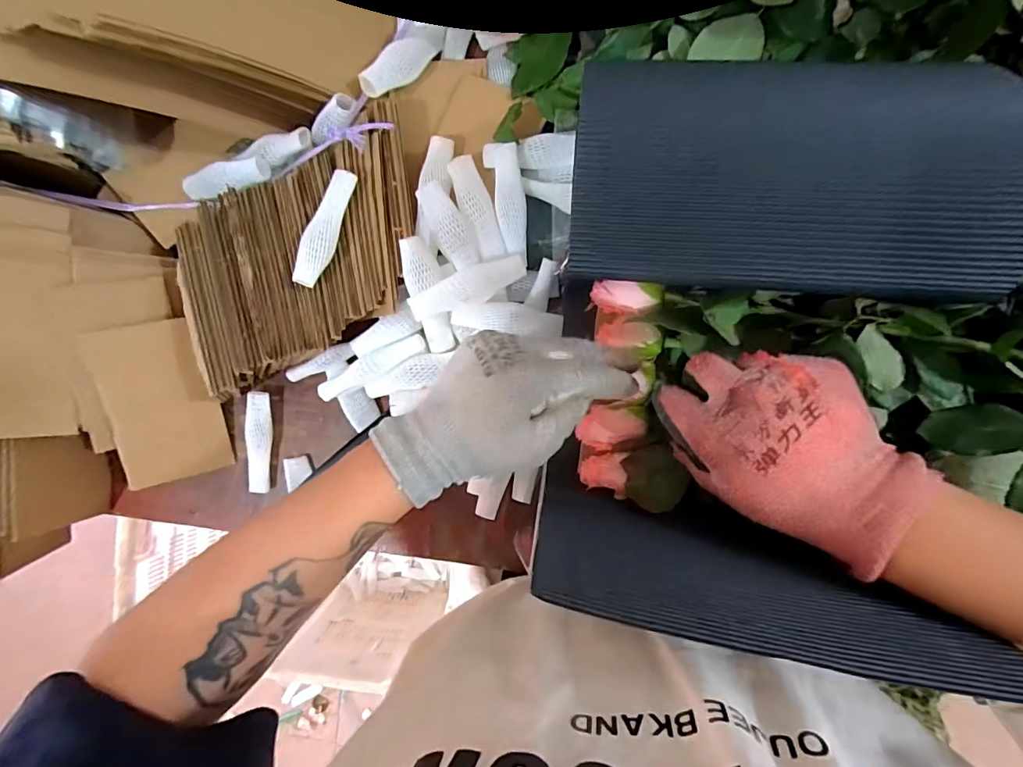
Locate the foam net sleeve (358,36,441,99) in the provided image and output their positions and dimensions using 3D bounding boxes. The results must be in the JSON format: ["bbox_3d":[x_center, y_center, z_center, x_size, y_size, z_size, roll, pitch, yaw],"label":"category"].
[{"bbox_3d":[-0.089,-0.257,0.389,0.025,0.019,0.083,36,65,4],"label":"foam net sleeve"}]

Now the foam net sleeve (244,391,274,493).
[{"bbox_3d":[-0.231,0.054,0.437,0.024,0.016,0.091,6,92,5],"label":"foam net sleeve"}]

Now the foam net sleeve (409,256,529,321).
[{"bbox_3d":[-0.031,-0.073,0.365,0.093,0.021,0.023,-25,89,-11],"label":"foam net sleeve"}]

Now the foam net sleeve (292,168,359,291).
[{"bbox_3d":[-0.140,-0.117,0.367,0.021,0.020,0.090,22,93,4],"label":"foam net sleeve"}]

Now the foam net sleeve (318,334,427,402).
[{"bbox_3d":[-0.112,-0.014,0.387,0.091,0.009,0.019,-27,89,5],"label":"foam net sleeve"}]

